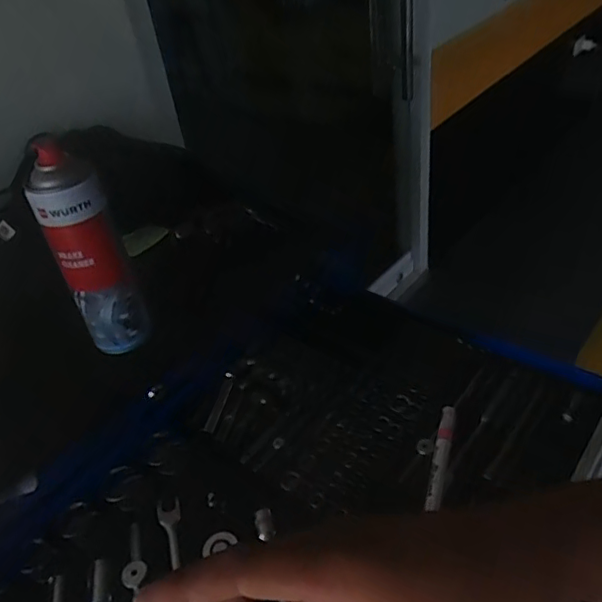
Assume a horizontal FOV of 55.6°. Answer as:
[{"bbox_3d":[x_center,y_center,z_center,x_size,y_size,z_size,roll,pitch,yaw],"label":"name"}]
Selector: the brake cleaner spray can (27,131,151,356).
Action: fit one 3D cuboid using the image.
[{"bbox_3d":[-0.207,-0.046,0.562,0.064,0.208,0.060,-5,38,4],"label":"brake cleaner spray can"}]

